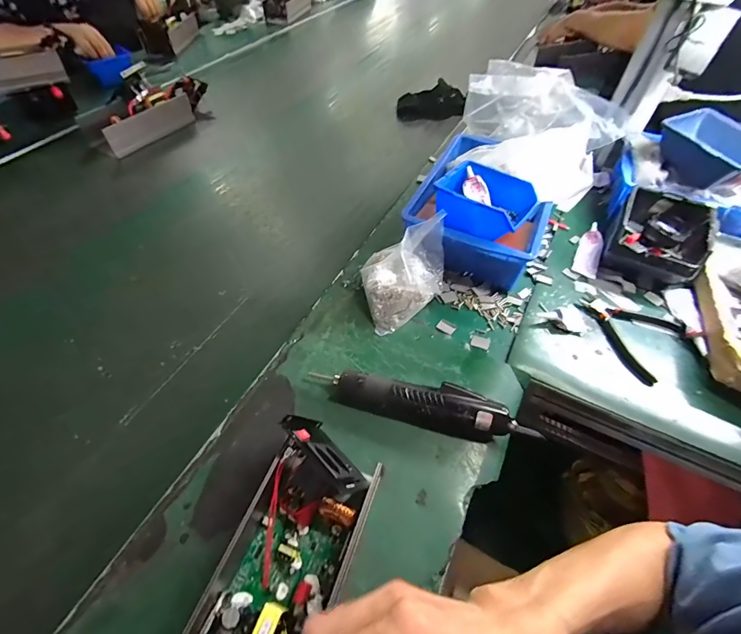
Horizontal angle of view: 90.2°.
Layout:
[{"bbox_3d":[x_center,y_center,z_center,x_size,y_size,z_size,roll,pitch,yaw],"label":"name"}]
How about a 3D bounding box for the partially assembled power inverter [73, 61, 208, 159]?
[{"bbox_3d":[-0.519,-0.493,0.844,0.118,0.111,0.293,26,56,18],"label":"partially assembled power inverter"}]

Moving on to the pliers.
[{"bbox_3d":[0.385,0.020,0.529,0.112,0.013,0.140,-16,54,-13],"label":"pliers"}]

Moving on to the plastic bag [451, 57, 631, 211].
[{"bbox_3d":[0.295,-0.330,0.679,0.254,0.172,0.188,16,53,11],"label":"plastic bag"}]

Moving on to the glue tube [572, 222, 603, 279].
[{"bbox_3d":[0.372,-0.119,0.627,0.035,0.018,0.125,19,54,14],"label":"glue tube"}]

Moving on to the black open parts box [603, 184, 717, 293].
[{"bbox_3d":[0.451,-0.119,0.589,0.125,0.088,0.140,28,56,18],"label":"black open parts box"}]

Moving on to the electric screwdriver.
[{"bbox_3d":[0.058,0.102,0.442,0.264,0.047,0.045,14,53,9],"label":"electric screwdriver"}]

